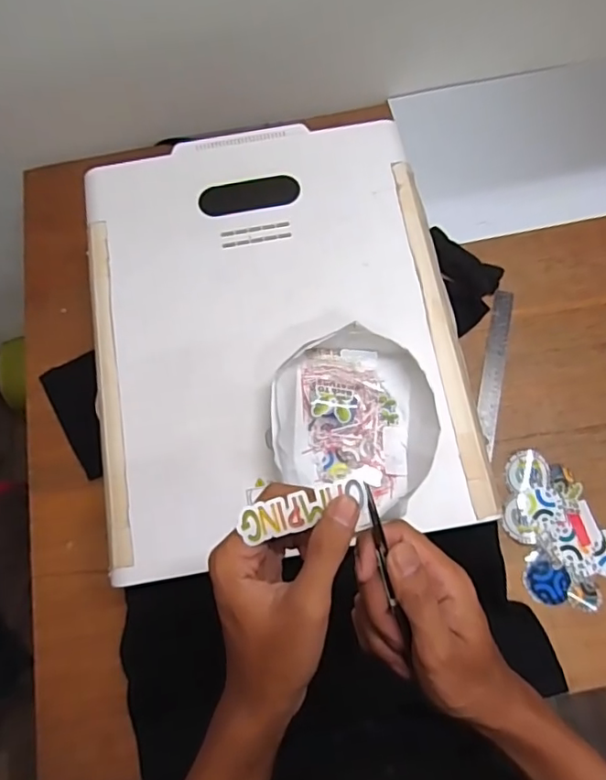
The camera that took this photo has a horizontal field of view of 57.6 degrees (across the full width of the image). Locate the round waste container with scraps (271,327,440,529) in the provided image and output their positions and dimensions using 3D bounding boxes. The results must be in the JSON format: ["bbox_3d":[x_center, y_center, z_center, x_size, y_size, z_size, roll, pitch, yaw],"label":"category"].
[{"bbox_3d":[0.053,0.028,0.560,0.166,0.051,0.167,-1,71,3],"label":"round waste container with scraps"}]

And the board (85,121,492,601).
[{"bbox_3d":[-0.037,-0.079,0.625,0.397,0.035,0.500,-10,70,-1],"label":"board"}]

